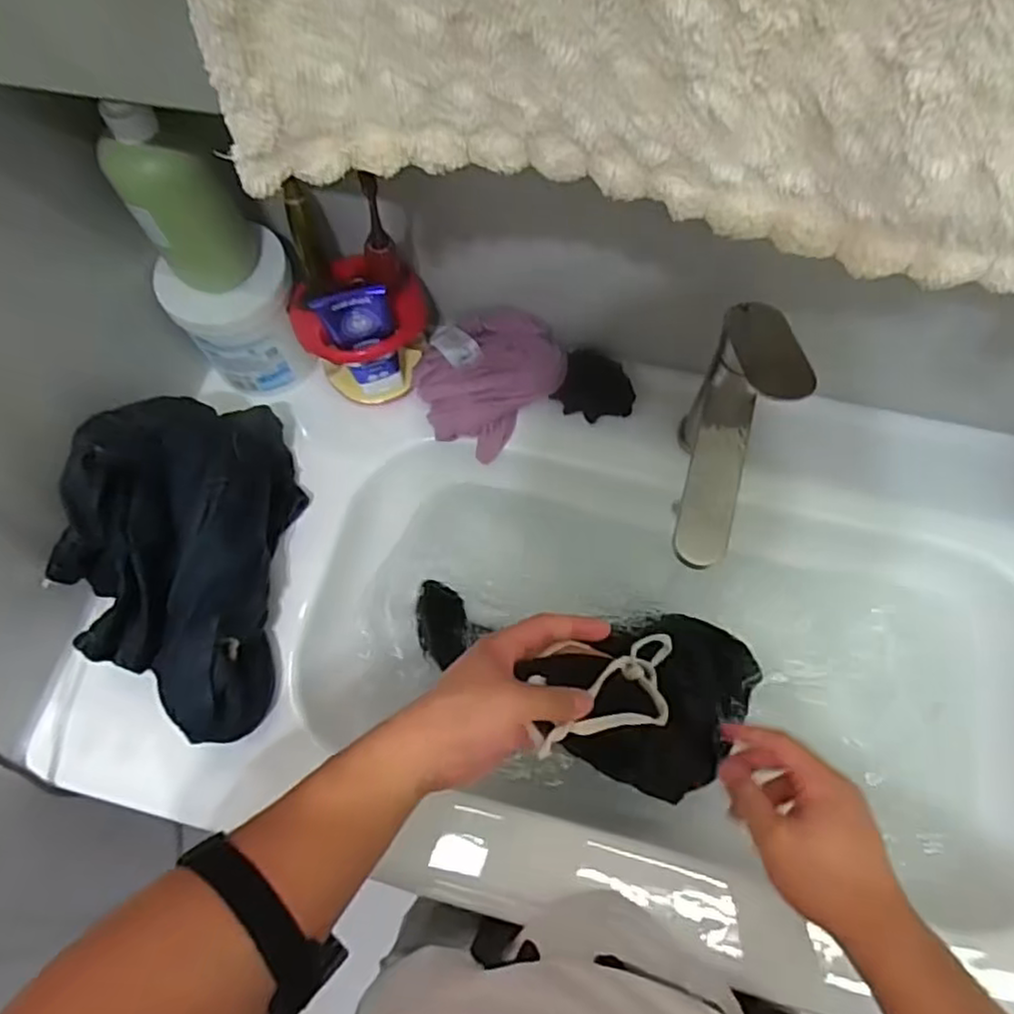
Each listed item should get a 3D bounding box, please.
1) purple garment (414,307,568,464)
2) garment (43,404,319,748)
[{"bbox_3d":[-0.017,-0.123,0.645,0.134,0.072,0.094,-41,72,-13],"label":"purple garment"},{"bbox_3d":[-0.267,0.035,0.547,0.146,0.117,0.269,1,68,3],"label":"garment"}]

